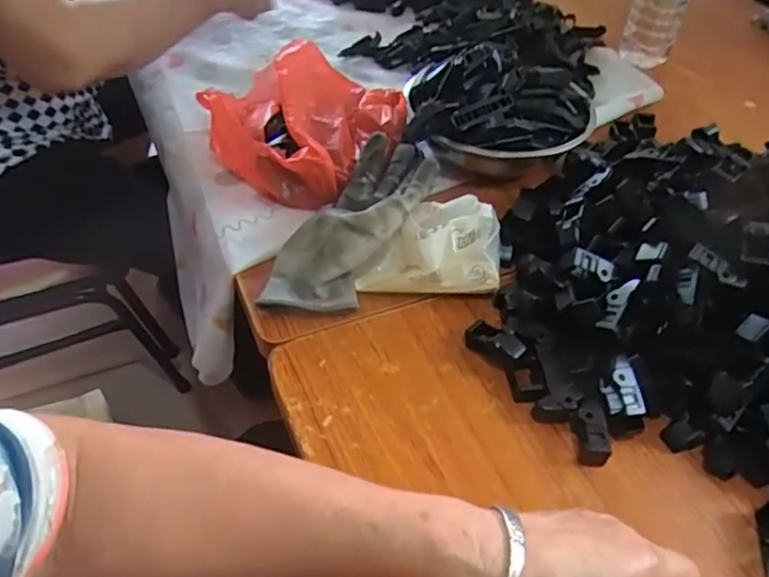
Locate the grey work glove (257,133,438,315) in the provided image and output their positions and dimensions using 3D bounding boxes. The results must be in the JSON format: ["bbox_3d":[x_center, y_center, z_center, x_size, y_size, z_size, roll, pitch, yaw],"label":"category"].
[{"bbox_3d":[-0.026,-0.061,0.571,0.091,0.060,0.222,24,51,19],"label":"grey work glove"}]

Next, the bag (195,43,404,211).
[{"bbox_3d":[-0.091,-0.185,0.666,0.214,0.086,0.172,32,54,24],"label":"bag"}]

